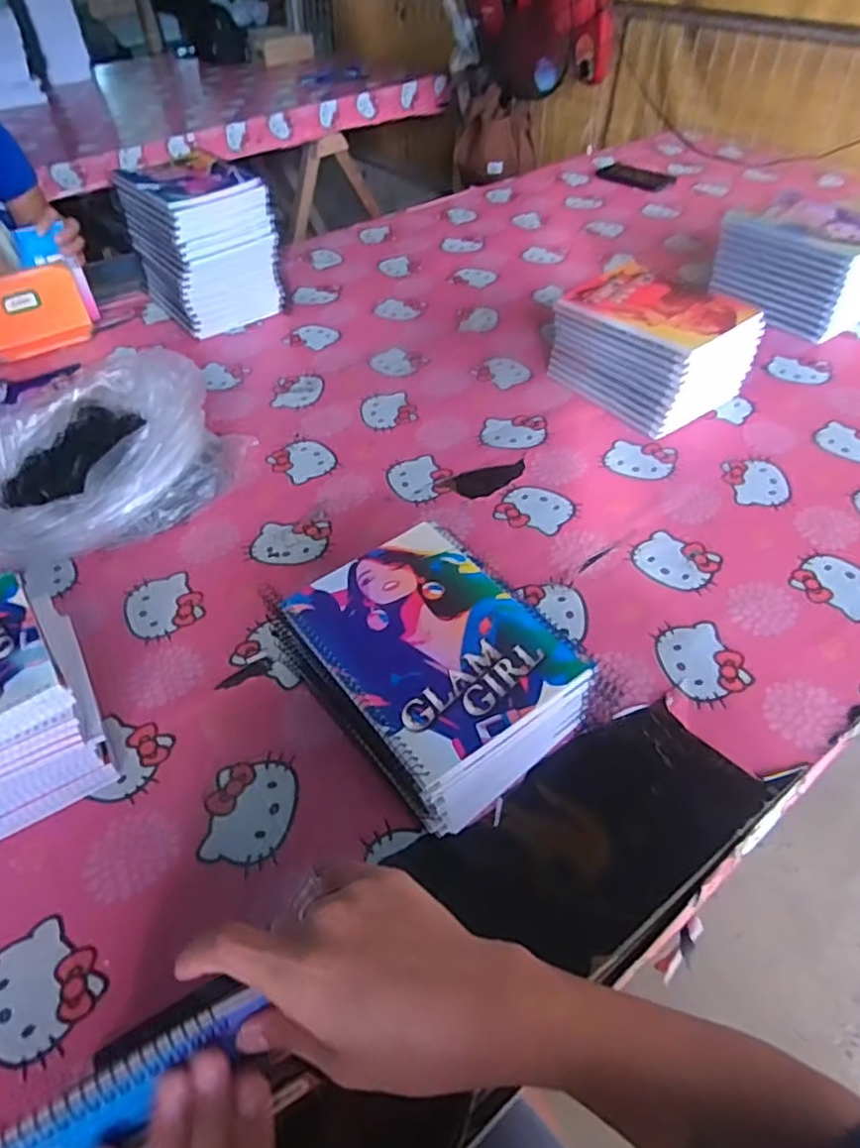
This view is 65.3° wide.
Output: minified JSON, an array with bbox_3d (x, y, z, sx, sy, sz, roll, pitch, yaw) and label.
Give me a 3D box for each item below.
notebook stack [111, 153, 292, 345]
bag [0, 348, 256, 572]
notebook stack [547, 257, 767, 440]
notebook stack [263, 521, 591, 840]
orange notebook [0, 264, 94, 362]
[{"bbox_3d":[-0.353,-0.513,1.045,0.166,0.194,0.197,-32,54,-25],"label":"notebook stack"},{"bbox_3d":[-0.384,-0.129,0.736,0.300,0.120,0.241,-3,47,0],"label":"bag"},{"bbox_3d":[0.276,-0.289,0.858,0.151,0.125,0.199,-30,53,-23],"label":"notebook stack"},{"bbox_3d":[0.001,0.086,0.530,0.166,0.106,0.214,-30,53,-23],"label":"notebook stack"},{"bbox_3d":[-0.599,-0.390,1.005,0.156,0.112,0.015,-29,49,-24],"label":"orange notebook"}]

